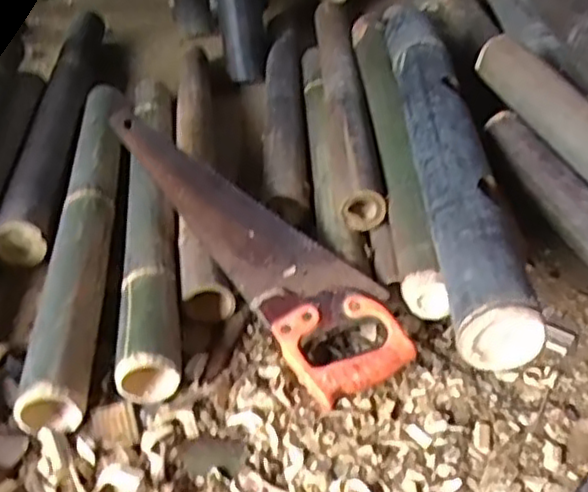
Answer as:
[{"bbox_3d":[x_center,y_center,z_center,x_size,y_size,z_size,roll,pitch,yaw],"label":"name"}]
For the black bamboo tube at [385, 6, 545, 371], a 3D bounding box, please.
[{"bbox_3d":[0.174,-0.125,0.803,0.076,0.079,0.619,-2,39,1],"label":"black bamboo tube"}]

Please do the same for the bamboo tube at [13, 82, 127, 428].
[{"bbox_3d":[-0.266,-0.043,0.888,0.073,0.063,0.643,-5,40,-4],"label":"bamboo tube"}]

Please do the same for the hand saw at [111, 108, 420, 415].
[{"bbox_3d":[-0.054,-0.030,0.801,0.124,0.022,0.491,-33,60,-13],"label":"hand saw"}]

